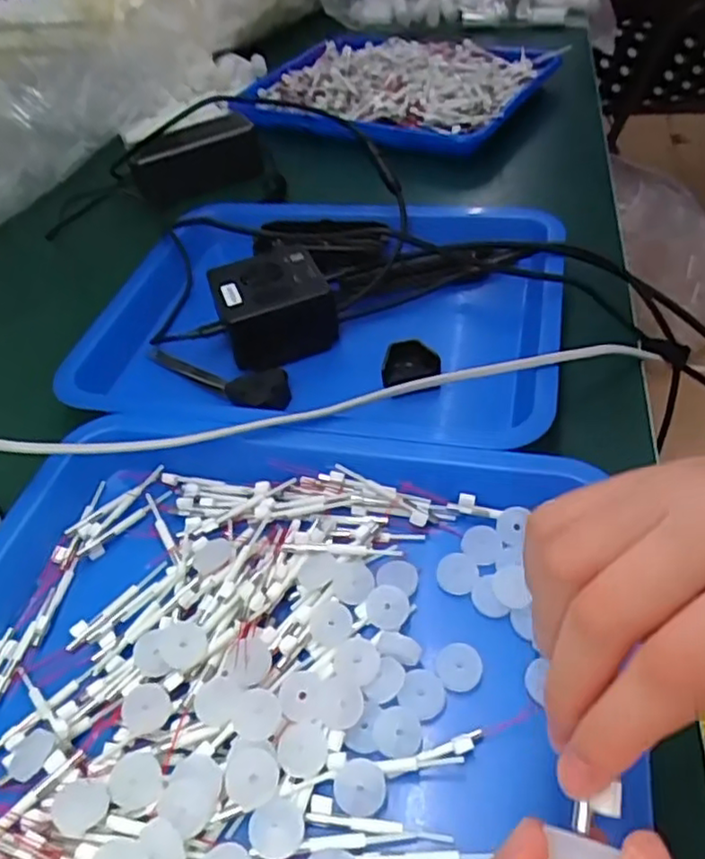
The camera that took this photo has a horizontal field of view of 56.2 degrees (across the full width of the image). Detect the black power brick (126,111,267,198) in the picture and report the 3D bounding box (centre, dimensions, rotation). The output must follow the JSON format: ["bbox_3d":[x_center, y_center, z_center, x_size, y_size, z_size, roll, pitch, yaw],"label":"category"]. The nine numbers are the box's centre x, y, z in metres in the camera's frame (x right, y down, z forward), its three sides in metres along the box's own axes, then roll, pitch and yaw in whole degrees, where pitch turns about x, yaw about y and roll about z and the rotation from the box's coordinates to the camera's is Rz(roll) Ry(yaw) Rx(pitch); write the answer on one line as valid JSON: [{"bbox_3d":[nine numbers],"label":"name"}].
[{"bbox_3d":[-0.151,-0.264,0.631,0.128,0.045,0.054,-21,48,-13],"label":"black power brick"}]

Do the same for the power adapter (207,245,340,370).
[{"bbox_3d":[-0.057,-0.089,0.474,0.076,0.049,0.064,-21,48,-12],"label":"power adapter"}]

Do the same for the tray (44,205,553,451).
[{"bbox_3d":[-0.026,-0.091,0.476,0.337,0.051,0.256,5,47,12],"label":"tray"}]

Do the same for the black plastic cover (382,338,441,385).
[{"bbox_3d":[0.040,-0.043,0.447,0.038,0.027,0.025,-2,46,6],"label":"black plastic cover"}]

